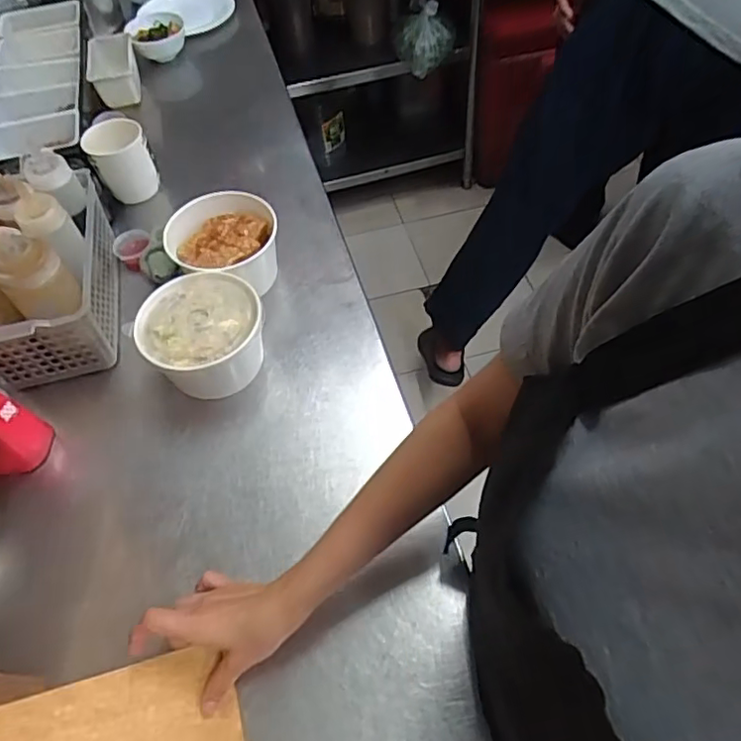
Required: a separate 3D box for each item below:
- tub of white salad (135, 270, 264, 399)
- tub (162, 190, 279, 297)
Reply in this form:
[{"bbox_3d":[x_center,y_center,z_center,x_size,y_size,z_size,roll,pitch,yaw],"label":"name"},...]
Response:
[{"bbox_3d":[-0.185,-0.031,0.665,0.129,0.077,0.139,-2,55,3],"label":"tub of white salad"},{"bbox_3d":[-0.179,-0.153,0.746,0.118,0.081,0.121,-2,55,3],"label":"tub"}]

